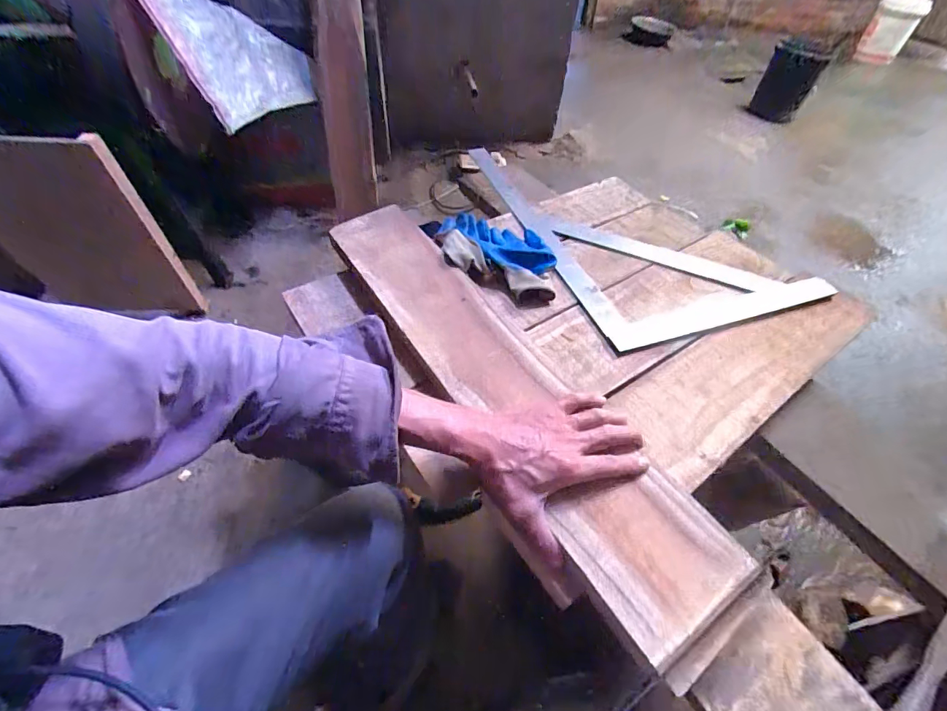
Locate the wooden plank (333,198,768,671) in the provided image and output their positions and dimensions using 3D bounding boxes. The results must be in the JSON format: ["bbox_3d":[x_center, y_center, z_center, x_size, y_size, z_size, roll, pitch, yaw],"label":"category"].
[{"bbox_3d":[0.011,0.000,0.517,0.126,0.016,0.647,-26,57,-22],"label":"wooden plank"}]

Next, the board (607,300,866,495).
[{"bbox_3d":[0.372,0.006,0.578,0.459,0.017,0.130,-29,57,-24],"label":"board"}]

